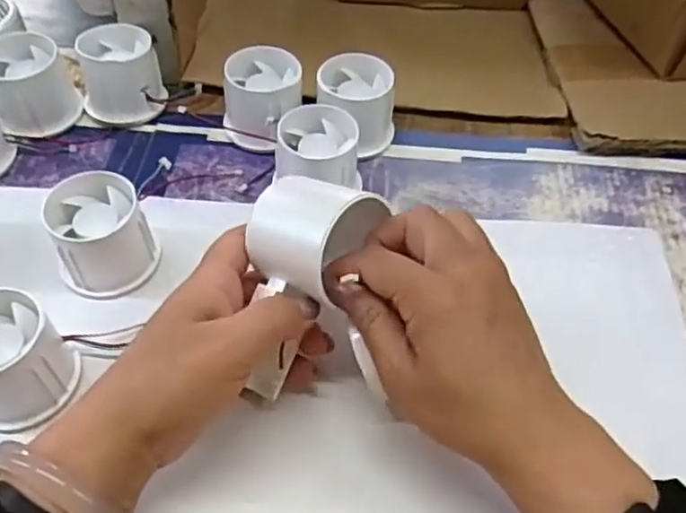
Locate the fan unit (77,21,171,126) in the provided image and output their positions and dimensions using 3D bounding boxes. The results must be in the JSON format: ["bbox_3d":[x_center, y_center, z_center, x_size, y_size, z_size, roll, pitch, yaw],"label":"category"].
[{"bbox_3d":[-0.158,-0.128,0.466,0.056,0.048,0.058,-17,55,-15],"label":"fan unit"}]

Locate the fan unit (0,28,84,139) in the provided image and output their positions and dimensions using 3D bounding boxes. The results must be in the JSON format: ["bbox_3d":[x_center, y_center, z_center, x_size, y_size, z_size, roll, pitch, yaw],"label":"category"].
[{"bbox_3d":[-0.215,-0.119,0.455,0.054,0.049,0.057,-21,56,-18],"label":"fan unit"}]

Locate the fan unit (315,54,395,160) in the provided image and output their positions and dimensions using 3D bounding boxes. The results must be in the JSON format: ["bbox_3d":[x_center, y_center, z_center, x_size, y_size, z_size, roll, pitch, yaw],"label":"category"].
[{"bbox_3d":[0.006,-0.101,0.458,0.057,0.057,0.054,1,52,-2],"label":"fan unit"}]

